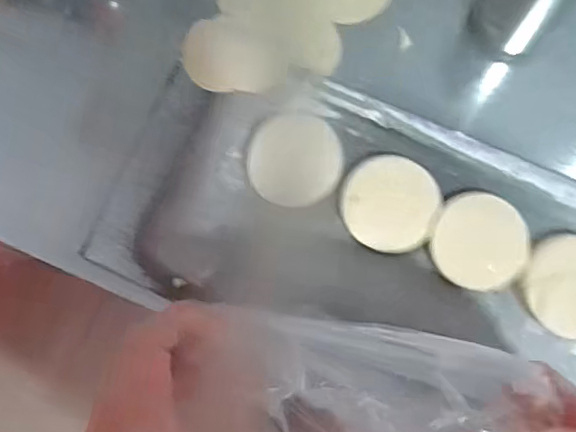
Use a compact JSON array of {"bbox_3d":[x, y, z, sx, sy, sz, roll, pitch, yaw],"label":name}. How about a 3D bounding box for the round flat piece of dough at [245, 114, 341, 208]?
[{"bbox_3d":[0.007,-0.055,0.570,0.087,0.007,0.089,-1,81,3],"label":"round flat piece of dough"}]

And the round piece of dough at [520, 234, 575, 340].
[{"bbox_3d":[0.255,0.063,0.531,0.089,0.010,0.087,-1,81,3],"label":"round piece of dough"}]

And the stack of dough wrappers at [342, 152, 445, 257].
[{"bbox_3d":[0.095,-0.012,0.552,0.087,0.012,0.086,22,83,7],"label":"stack of dough wrappers"}]

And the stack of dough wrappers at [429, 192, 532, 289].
[{"bbox_3d":[0.172,0.022,0.537,0.080,0.018,0.087,-14,80,1],"label":"stack of dough wrappers"}]

